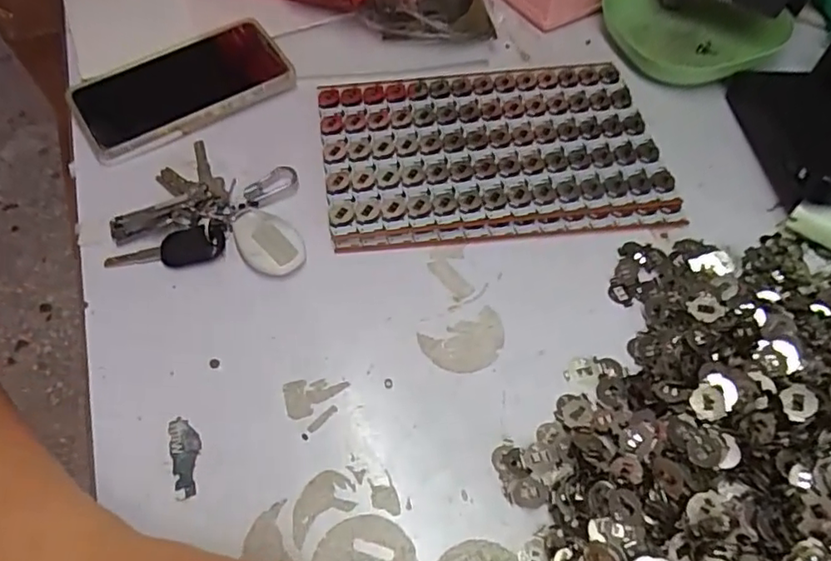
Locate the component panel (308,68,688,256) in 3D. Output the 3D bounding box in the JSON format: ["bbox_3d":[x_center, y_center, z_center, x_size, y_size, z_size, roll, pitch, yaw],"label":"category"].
[{"bbox_3d":[0.056,-0.099,0.442,0.246,0.017,0.157,-4,58,-2],"label":"component panel"}]

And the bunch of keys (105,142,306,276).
[{"bbox_3d":[-0.138,-0.056,0.416,0.129,0.019,0.110,3,58,3],"label":"bunch of keys"}]

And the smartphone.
[{"bbox_3d":[-0.190,-0.159,0.476,0.165,0.016,0.093,-29,62,-16],"label":"smartphone"}]

